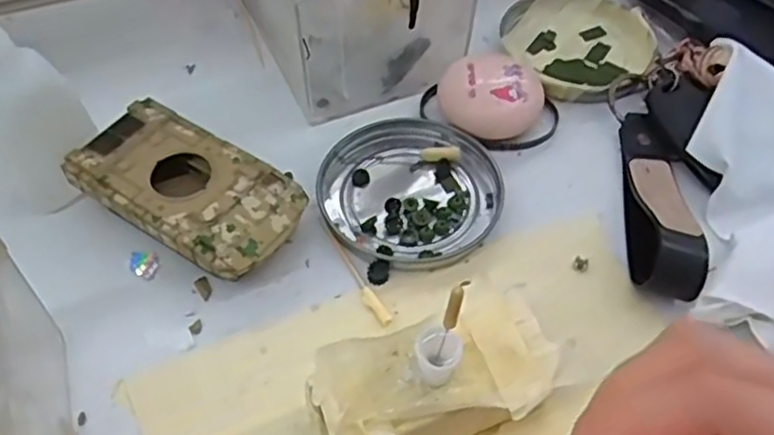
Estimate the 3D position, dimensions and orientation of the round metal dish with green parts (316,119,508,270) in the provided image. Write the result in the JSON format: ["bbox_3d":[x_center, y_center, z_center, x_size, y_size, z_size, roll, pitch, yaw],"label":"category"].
[{"bbox_3d":[0.010,-0.012,0.309,0.076,0.009,0.075,0,52,0],"label":"round metal dish with green parts"}]

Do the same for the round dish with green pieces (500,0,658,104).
[{"bbox_3d":[0.100,-0.094,0.370,0.075,0.013,0.078,0,53,0],"label":"round dish with green pieces"}]

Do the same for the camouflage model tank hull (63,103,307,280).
[{"bbox_3d":[-0.082,-0.008,0.294,0.095,0.025,0.052,29,58,19],"label":"camouflage model tank hull"}]

